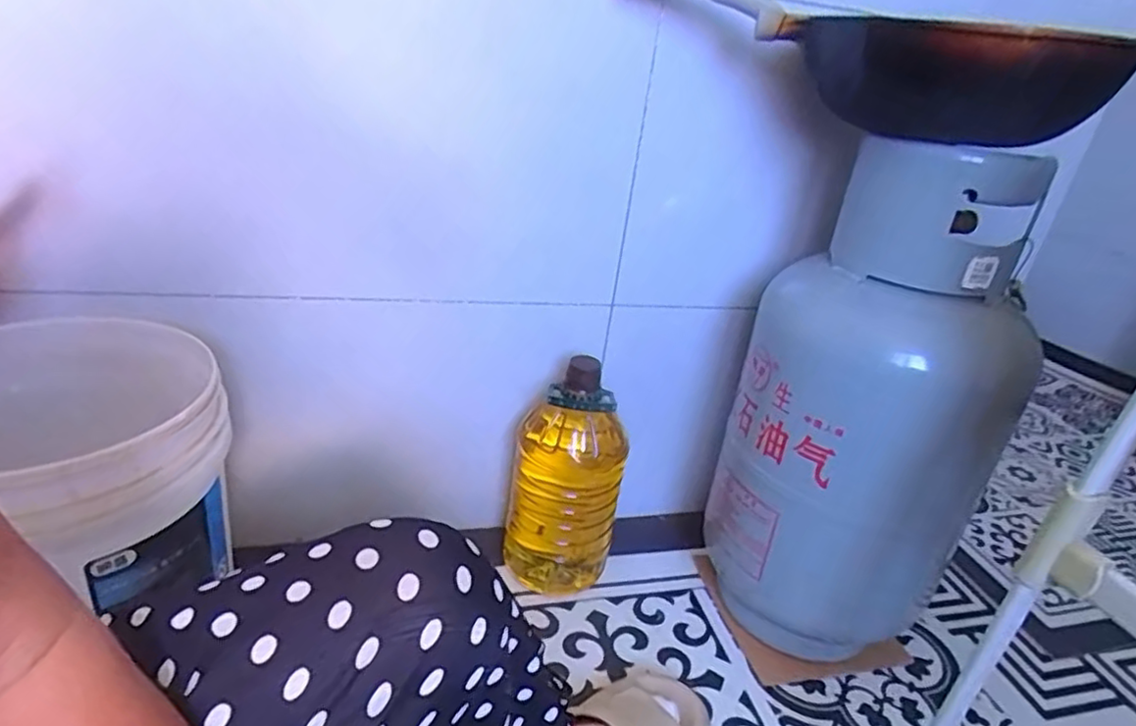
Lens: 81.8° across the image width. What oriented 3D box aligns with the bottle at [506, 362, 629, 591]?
[{"bbox_3d":[-0.002,0.158,0.939,0.154,0.347,0.130,8,27,2],"label":"bottle"}]

